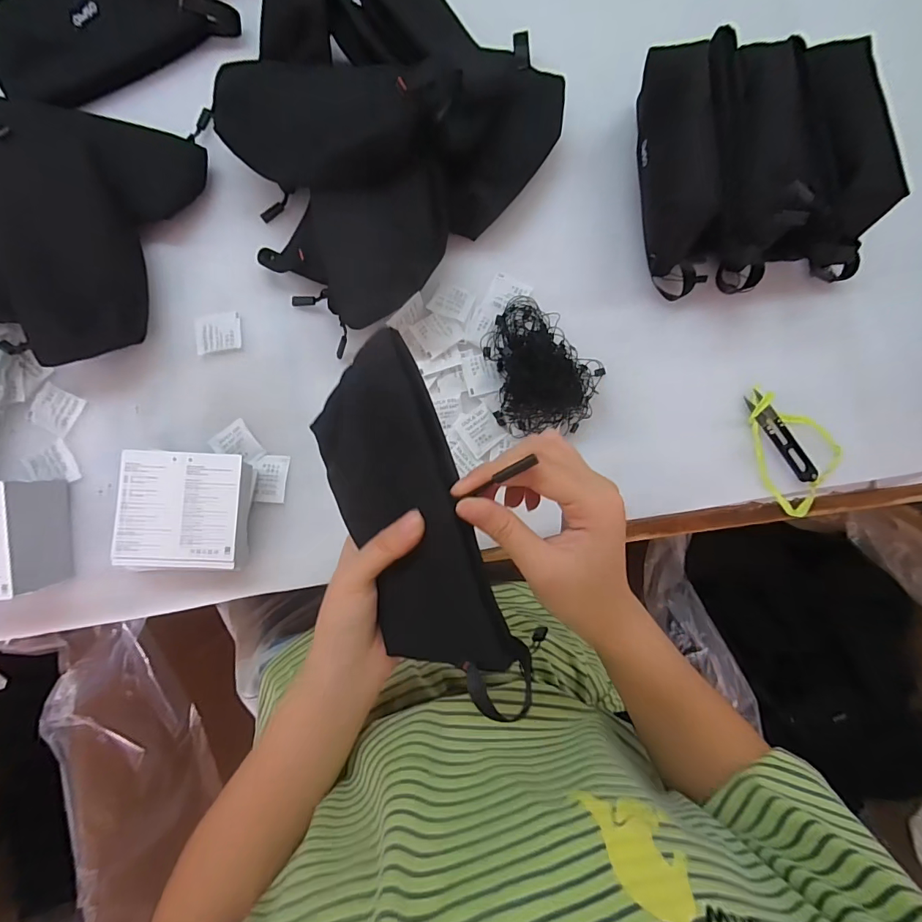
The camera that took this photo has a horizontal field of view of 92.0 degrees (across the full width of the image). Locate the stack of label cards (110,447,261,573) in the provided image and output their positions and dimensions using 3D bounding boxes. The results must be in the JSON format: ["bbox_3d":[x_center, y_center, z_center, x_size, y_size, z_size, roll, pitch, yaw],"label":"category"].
[{"bbox_3d":[-0.234,0.044,0.390,0.110,0.039,0.099,0,88,-4],"label":"stack of label cards"}]

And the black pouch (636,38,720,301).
[{"bbox_3d":[0.199,-0.268,0.416,0.060,0.075,0.204,-3,89,-4],"label":"black pouch"}]

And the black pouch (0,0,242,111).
[{"bbox_3d":[-0.334,-0.412,0.413,0.208,0.033,0.097,-36,91,-4],"label":"black pouch"}]

